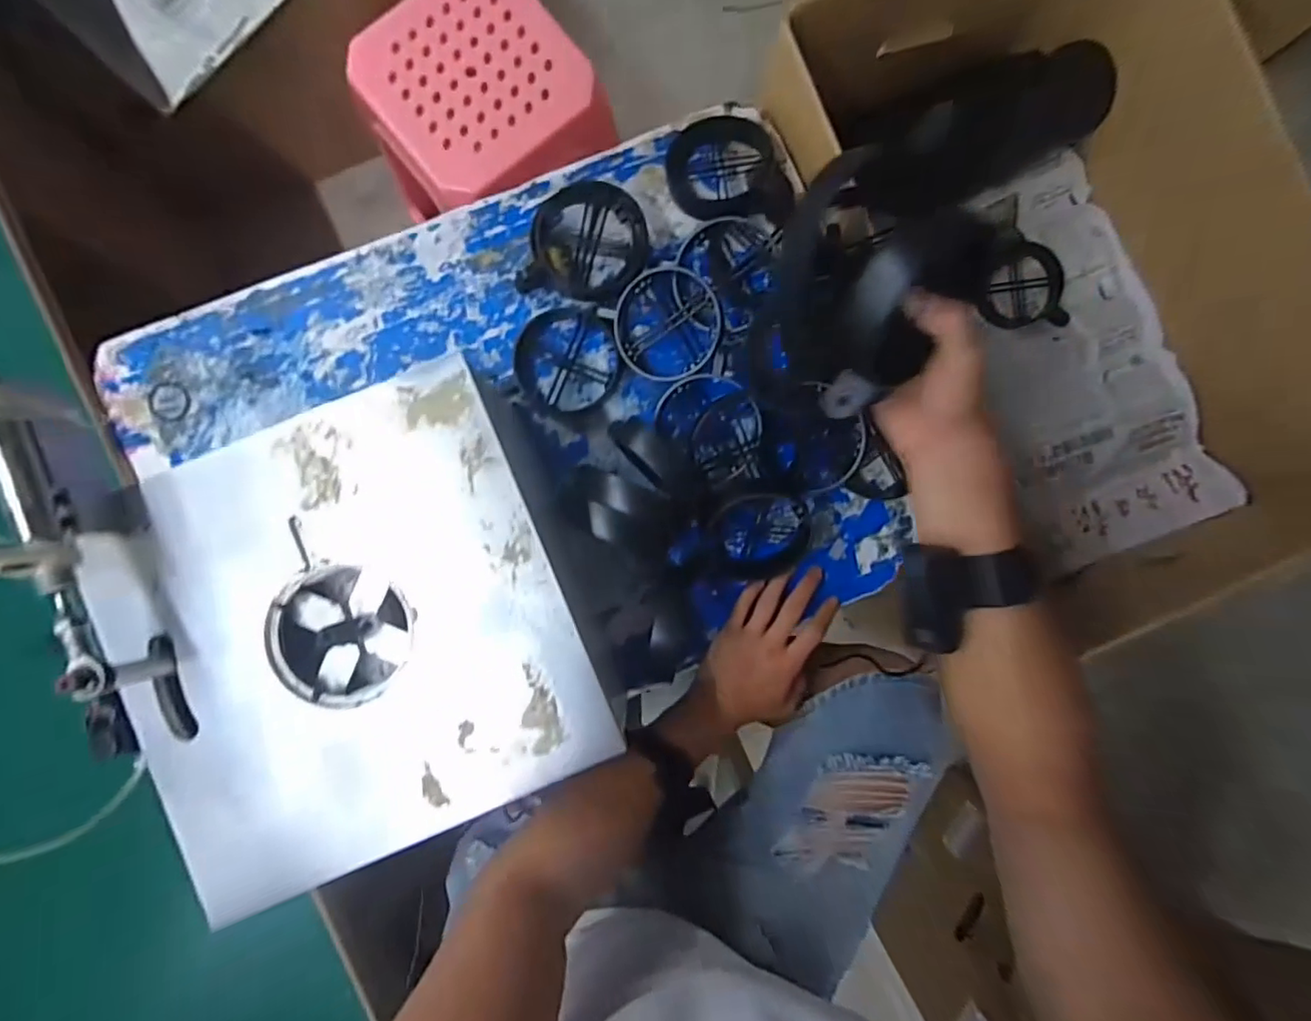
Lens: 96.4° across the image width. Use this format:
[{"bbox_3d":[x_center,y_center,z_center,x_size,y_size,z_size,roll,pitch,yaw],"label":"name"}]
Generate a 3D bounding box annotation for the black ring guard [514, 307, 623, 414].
[{"bbox_3d":[-0.082,-0.146,0.555,0.098,0.023,0.103,1,88,-1],"label":"black ring guard"}]

